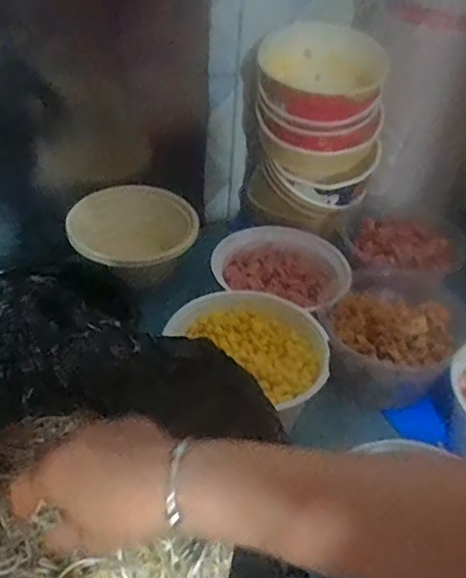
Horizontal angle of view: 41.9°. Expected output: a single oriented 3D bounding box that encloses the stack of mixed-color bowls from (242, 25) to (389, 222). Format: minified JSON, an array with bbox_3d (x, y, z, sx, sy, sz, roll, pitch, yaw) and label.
[{"bbox_3d":[0.104,-0.207,0.806,0.159,0.198,0.146,7,39,2],"label":"stack of mixed-color bowls"}]

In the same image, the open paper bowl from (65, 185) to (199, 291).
[{"bbox_3d":[-0.136,-0.066,0.830,0.162,0.094,0.159,3,39,-2],"label":"open paper bowl"}]

